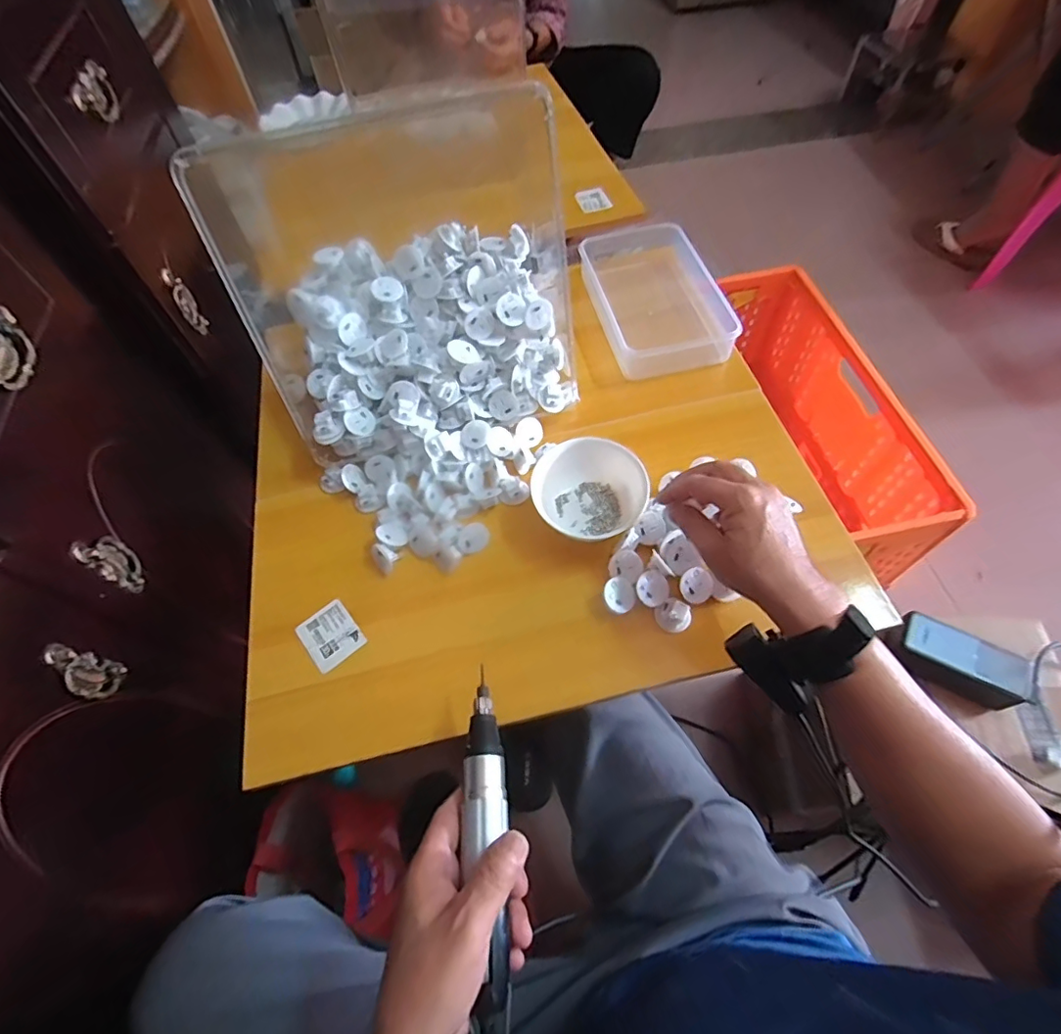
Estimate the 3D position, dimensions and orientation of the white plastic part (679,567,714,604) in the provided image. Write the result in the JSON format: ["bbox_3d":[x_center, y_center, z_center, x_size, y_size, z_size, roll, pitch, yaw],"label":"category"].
[{"bbox_3d":[0.159,0.067,0.526,0.031,0.012,0.031,0,85,-2],"label":"white plastic part"}]

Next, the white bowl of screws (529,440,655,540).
[{"bbox_3d":[0.058,-0.030,0.579,0.115,0.059,0.115,-1,59,2],"label":"white bowl of screws"}]

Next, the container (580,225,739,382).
[{"bbox_3d":[0.163,-0.291,0.725,0.153,0.074,0.219,-12,59,-4],"label":"container"}]

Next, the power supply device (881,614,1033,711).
[{"bbox_3d":[0.504,0.172,0.647,0.147,0.050,0.063,22,63,15],"label":"power supply device"}]

